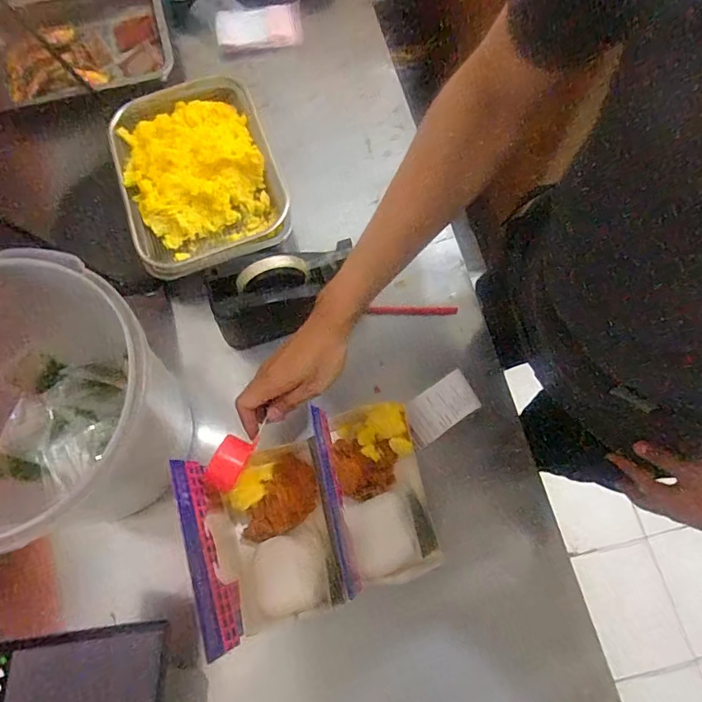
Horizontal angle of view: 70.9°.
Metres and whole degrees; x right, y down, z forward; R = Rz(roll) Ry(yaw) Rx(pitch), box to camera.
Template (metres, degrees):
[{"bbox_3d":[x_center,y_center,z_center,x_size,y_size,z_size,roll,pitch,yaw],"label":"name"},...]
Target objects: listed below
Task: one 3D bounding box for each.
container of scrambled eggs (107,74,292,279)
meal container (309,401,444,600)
[{"bbox_3d":[-0.219,-0.247,0.717,0.217,0.080,0.294,-20,72,-6],"label":"container of scrambled eggs"},{"bbox_3d":[0.028,0.165,0.590,0.114,0.059,0.203,-13,71,-4],"label":"meal container"}]

